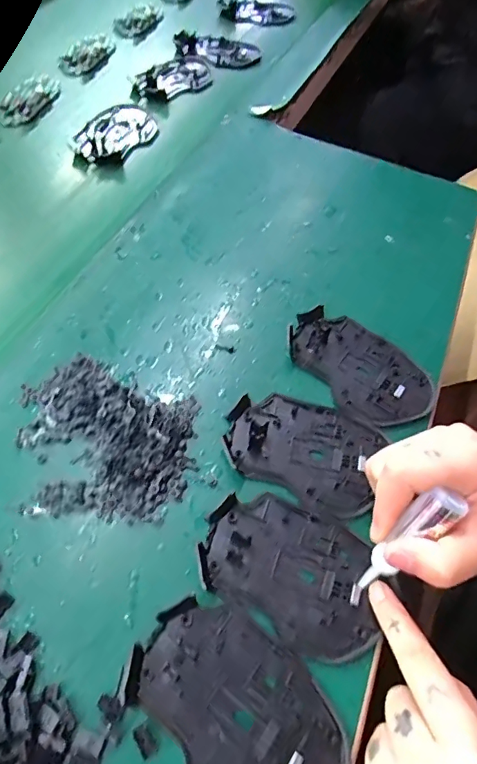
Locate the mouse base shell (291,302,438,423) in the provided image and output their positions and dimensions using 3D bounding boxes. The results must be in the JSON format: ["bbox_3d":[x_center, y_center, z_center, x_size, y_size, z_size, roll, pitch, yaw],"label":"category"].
[{"bbox_3d":[0.093,-0.015,0.352,0.073,0.010,0.112,-33,64,-22],"label":"mouse base shell"}]

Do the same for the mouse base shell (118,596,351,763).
[{"bbox_3d":[0.000,0.164,0.231,0.112,0.008,0.073,34,61,17],"label":"mouse base shell"}]

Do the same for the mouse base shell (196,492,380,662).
[{"bbox_3d":[0.032,0.106,0.268,0.103,0.013,0.069,26,59,13],"label":"mouse base shell"}]

